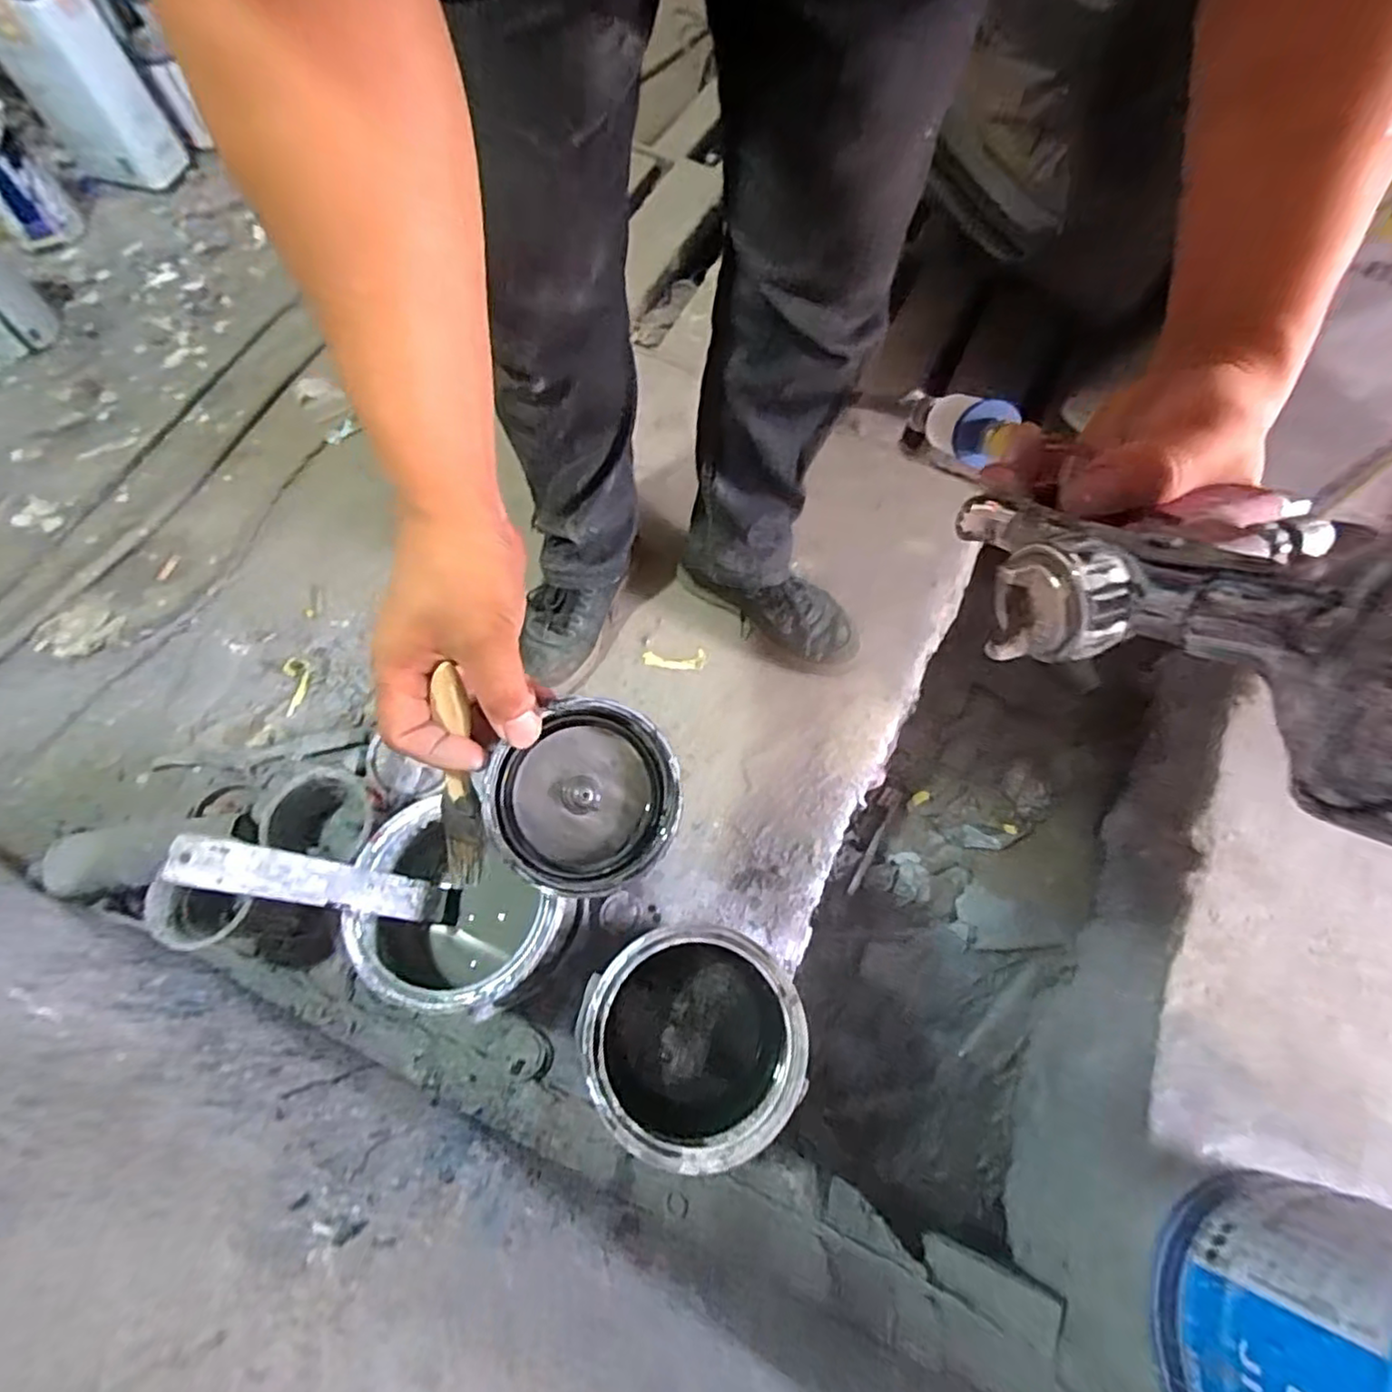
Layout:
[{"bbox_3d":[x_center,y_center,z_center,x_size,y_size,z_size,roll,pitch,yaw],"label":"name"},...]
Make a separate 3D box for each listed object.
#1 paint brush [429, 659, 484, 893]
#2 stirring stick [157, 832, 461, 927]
[{"bbox_3d":[-0.126,0.051,0.357,0.021,0.162,0.008,16,40,4],"label":"paint brush"},{"bbox_3d":[-0.267,0.142,0.501,0.007,0.225,0.032,-12,62,28],"label":"stirring stick"}]

